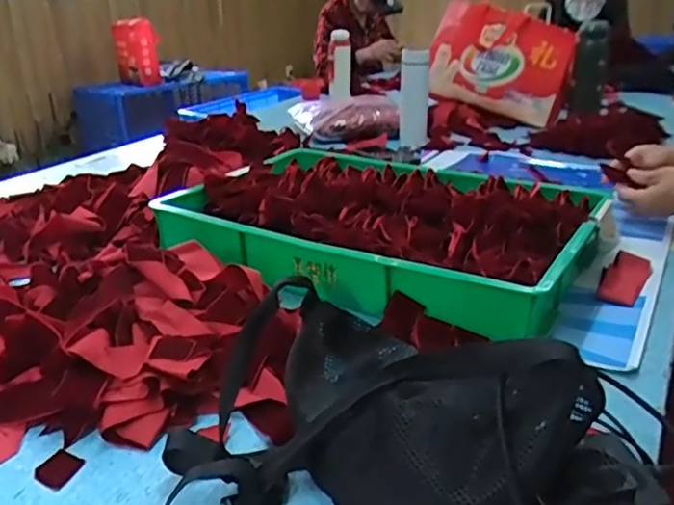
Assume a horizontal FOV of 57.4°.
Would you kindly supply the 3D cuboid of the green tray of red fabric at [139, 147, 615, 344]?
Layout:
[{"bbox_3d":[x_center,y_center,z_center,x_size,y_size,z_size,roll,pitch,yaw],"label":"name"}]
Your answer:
[{"bbox_3d":[0.058,-0.041,0.862,0.535,0.093,0.363,13,27,32],"label":"green tray of red fabric"}]

